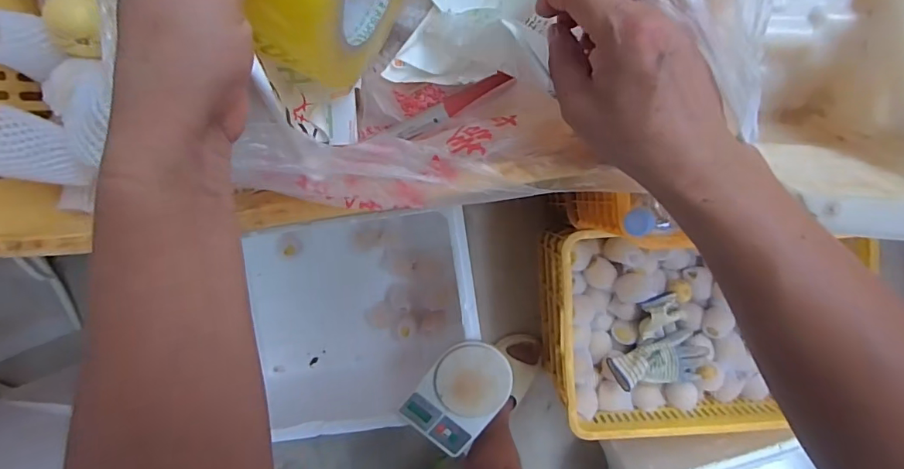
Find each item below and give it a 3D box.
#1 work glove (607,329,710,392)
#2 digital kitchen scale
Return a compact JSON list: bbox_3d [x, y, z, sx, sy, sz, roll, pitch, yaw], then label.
[{"bbox_3d":[0.420,0.270,0.960,0.181,0.044,0.094,-22,93,3],"label":"work glove"},{"bbox_3d":[0.017,0.309,0.900,0.154,0.032,0.224,34,95,-1],"label":"digital kitchen scale"}]

